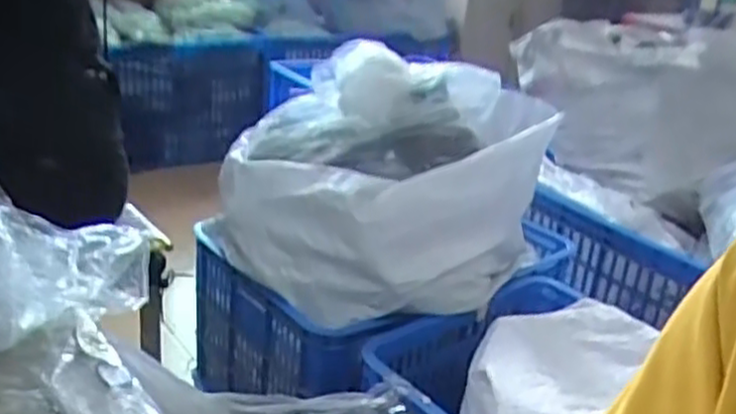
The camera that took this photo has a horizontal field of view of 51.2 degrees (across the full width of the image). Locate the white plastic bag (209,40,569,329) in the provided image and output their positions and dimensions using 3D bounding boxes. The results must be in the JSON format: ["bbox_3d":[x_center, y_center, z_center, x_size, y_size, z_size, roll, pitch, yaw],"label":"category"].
[{"bbox_3d":[0.031,-0.068,1.205,0.469,0.335,0.349,-1,24,-15],"label":"white plastic bag"}]

